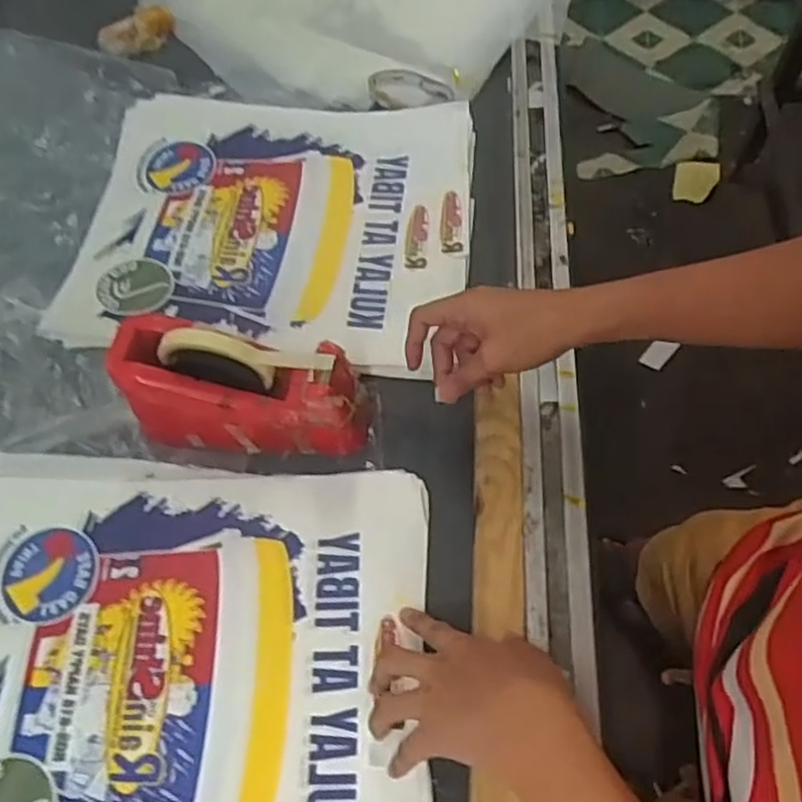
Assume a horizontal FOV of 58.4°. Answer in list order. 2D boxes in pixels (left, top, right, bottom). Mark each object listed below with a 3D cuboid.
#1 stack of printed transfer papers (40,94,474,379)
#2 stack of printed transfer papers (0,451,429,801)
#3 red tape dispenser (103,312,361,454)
[{"bbox_3d":[-0.140,-0.199,0.756,0.414,0.027,0.359,3,62,5],"label":"stack of printed transfer papers"},{"bbox_3d":[-0.174,0.205,0.541,0.378,0.030,0.342,-2,59,3],"label":"stack of printed transfer papers"},{"bbox_3d":[-0.136,-0.012,0.602,0.205,0.106,0.074,11,63,8],"label":"red tape dispenser"}]

